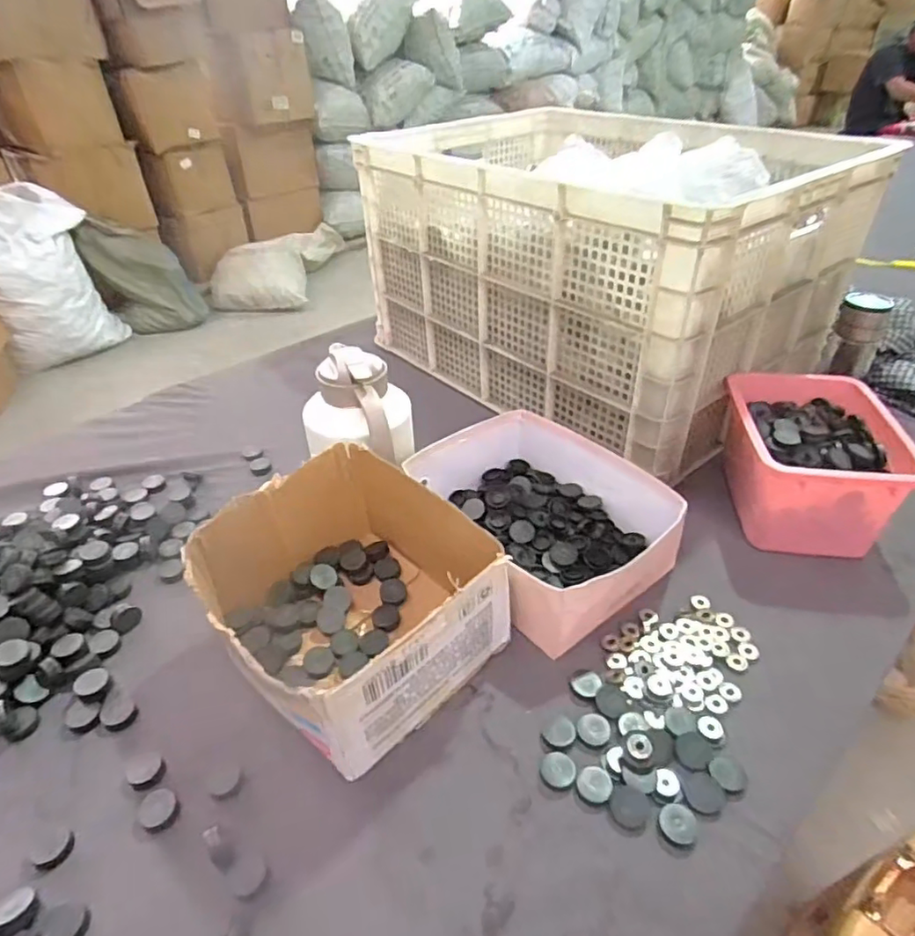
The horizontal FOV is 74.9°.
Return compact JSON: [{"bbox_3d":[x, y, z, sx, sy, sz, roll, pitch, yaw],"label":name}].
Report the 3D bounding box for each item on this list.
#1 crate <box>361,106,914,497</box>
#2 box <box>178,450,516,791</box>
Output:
[{"bbox_3d":[0.245,-0.399,1.137,0.552,0.391,0.780,-26,43,-29],"label":"crate"},{"bbox_3d":[-0.117,0.138,0.653,0.255,0.156,0.275,-29,45,-31],"label":"box"}]

